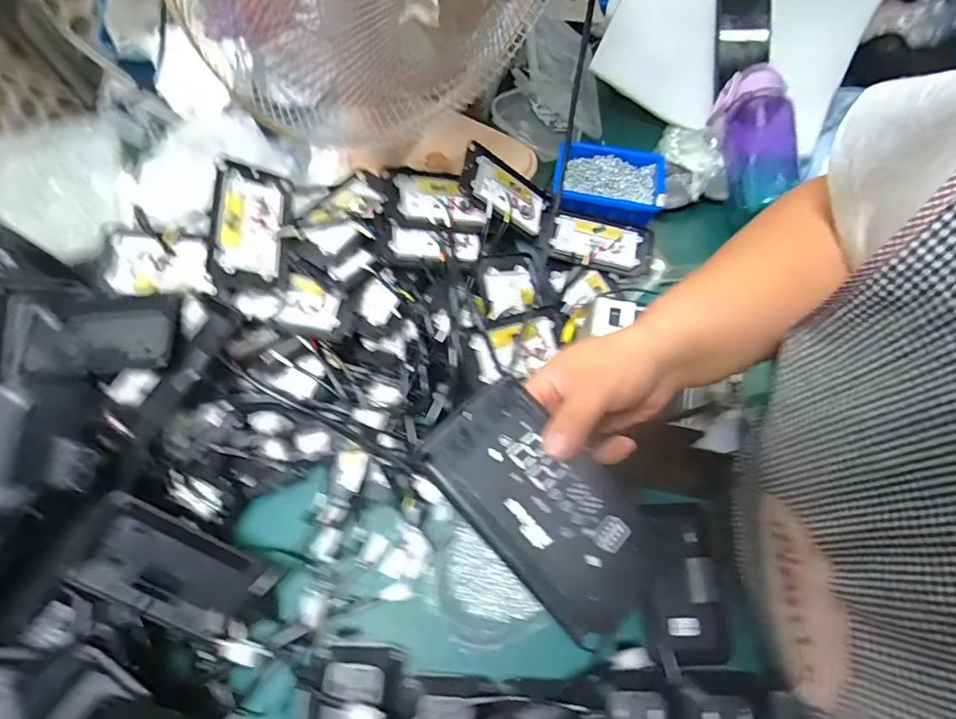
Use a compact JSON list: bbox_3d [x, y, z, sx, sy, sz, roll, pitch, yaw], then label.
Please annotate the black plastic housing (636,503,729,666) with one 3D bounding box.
[{"bbox_3d":[0.216,0.234,0.547,0.083,0.026,0.156,1,71,0],"label":"black plastic housing"}]

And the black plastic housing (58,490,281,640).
[{"bbox_3d":[-0.298,0.211,0.514,0.186,0.022,0.086,35,72,-16],"label":"black plastic housing"}]

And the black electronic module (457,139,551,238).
[{"bbox_3d":[0.040,-0.229,0.700,0.137,0.013,0.083,29,64,-27],"label":"black electronic module"}]

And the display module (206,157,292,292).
[{"bbox_3d":[-0.261,-0.153,0.595,0.080,0.015,0.154,6,74,-31],"label":"display module"}]

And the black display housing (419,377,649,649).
[{"bbox_3d":[0.041,0.085,0.316,0.081,0.021,0.147,-41,76,-13],"label":"black display housing"}]

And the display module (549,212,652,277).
[{"bbox_3d":[0.170,-0.160,0.710,0.135,0.012,0.079,13,71,4],"label":"display module"}]

